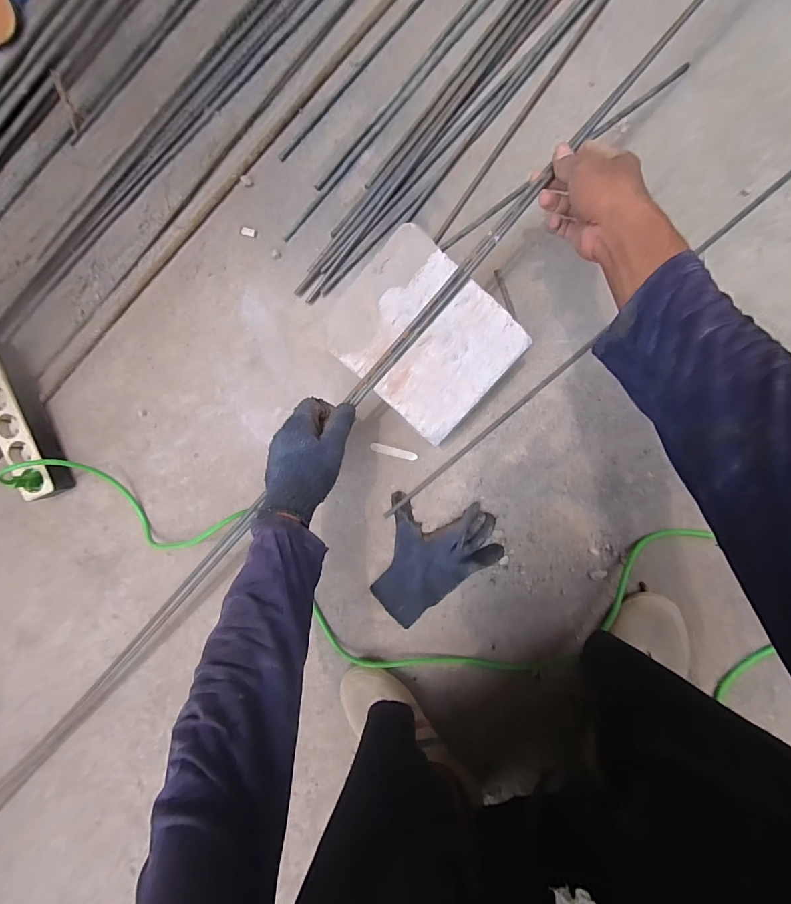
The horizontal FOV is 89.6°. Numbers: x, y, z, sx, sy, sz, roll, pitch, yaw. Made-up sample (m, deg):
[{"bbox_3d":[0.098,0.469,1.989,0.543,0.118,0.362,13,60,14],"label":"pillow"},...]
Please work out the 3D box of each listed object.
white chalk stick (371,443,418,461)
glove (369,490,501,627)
[{"bbox_3d":[-0.003,0.000,0.543,0.064,0.004,0.012,15,93,11],"label":"white chalk stick"},{"bbox_3d":[0.039,0.124,0.525,0.176,0.036,0.142,-36,86,8],"label":"glove"}]

